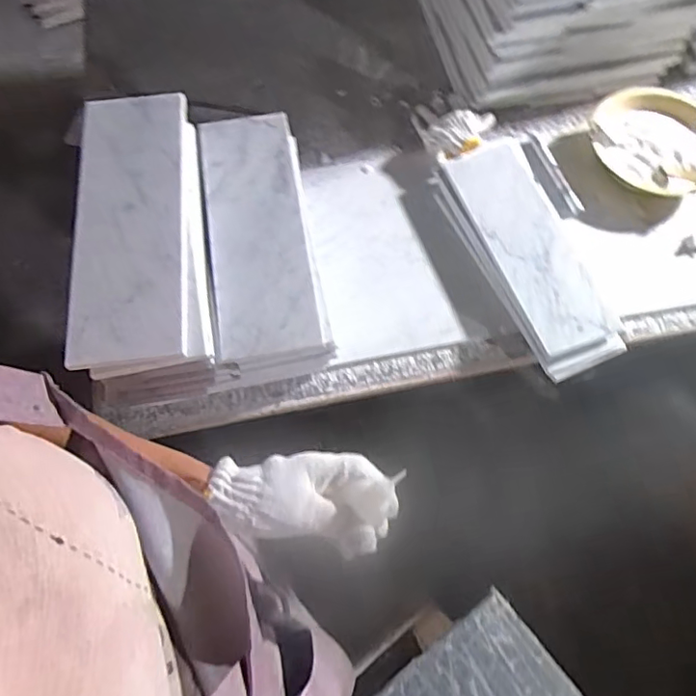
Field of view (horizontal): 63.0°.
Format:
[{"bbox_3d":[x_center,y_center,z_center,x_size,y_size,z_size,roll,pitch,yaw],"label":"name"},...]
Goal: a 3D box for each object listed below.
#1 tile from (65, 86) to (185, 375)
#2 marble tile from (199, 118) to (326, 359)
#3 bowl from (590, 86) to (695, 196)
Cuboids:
[{"bbox_3d":[-0.209,-0.132,0.549,0.108,0.014,0.303,-9,64,-1],"label":"tile"},{"bbox_3d":[-0.098,-0.134,0.609,0.101,0.016,0.292,-10,63,-2],"label":"marble tile"},{"bbox_3d":[0.435,-0.289,0.804,0.184,0.067,0.164,37,73,16],"label":"bowl"}]

